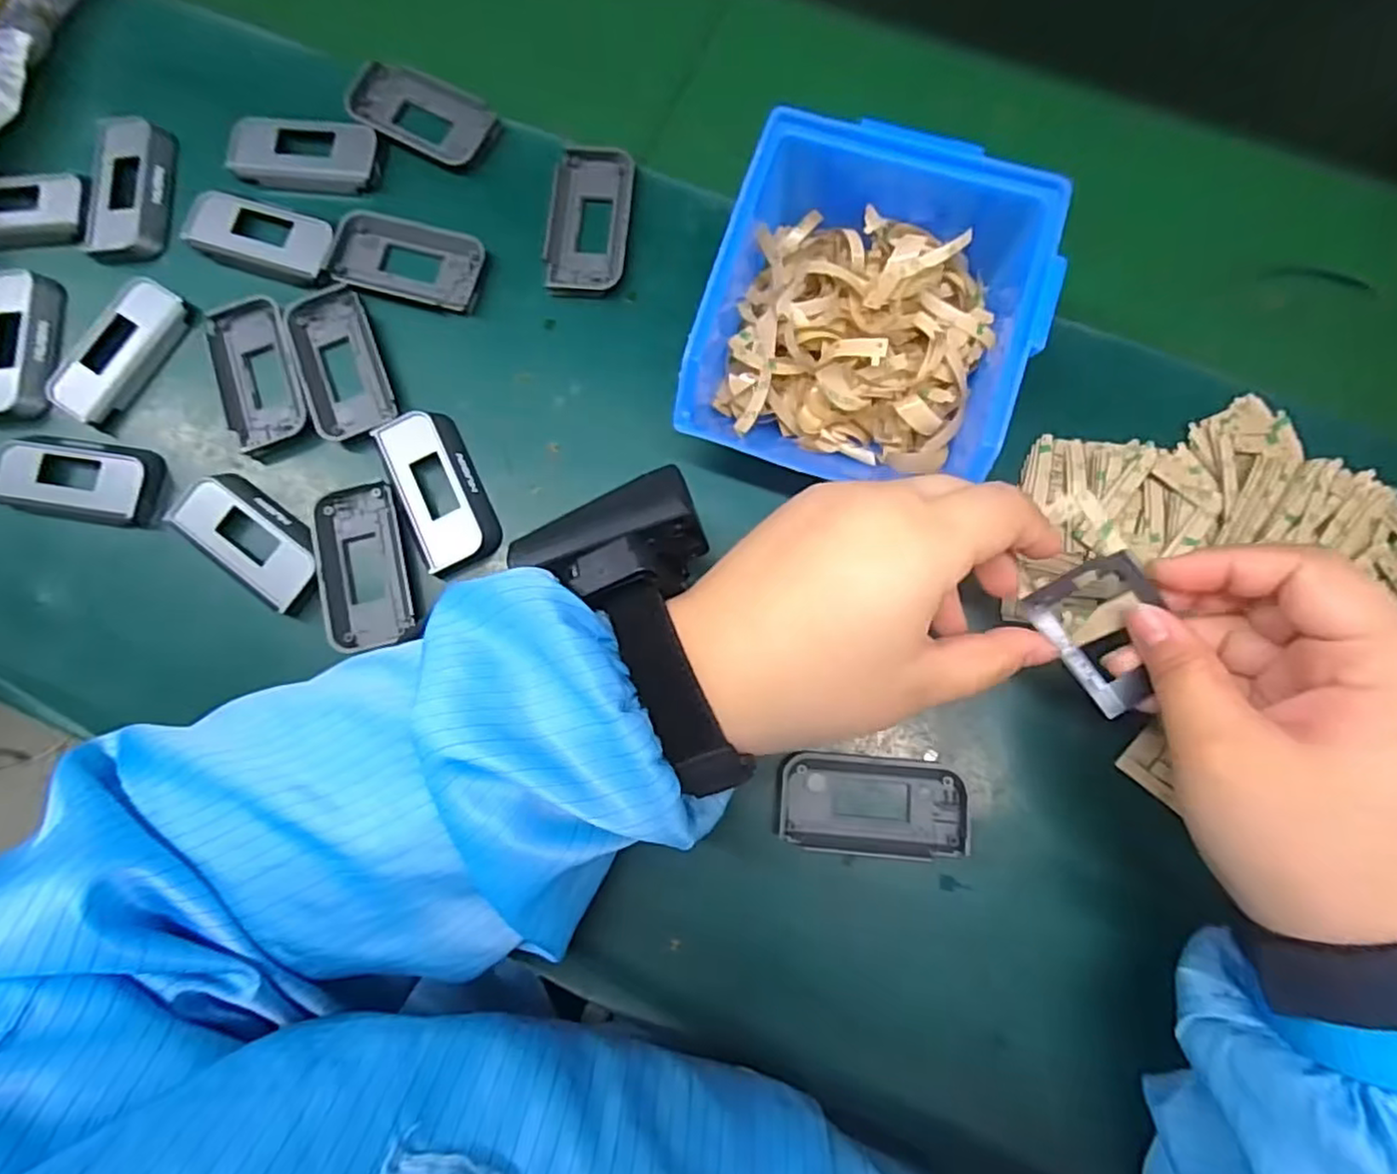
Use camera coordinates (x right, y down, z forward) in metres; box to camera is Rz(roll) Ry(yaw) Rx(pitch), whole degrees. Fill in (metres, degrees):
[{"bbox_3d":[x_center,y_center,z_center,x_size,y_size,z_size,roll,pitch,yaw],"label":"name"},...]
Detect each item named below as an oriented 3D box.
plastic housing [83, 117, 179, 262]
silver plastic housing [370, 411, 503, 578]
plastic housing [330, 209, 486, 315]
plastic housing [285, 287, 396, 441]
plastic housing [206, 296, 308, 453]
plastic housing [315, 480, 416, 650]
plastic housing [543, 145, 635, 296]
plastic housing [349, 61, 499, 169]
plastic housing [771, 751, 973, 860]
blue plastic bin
[{"bbox_3d":[-0.287,-0.198,0.340,0.037,0.013,0.073,-3,78,1],"label":"plastic housing"},{"bbox_3d":[-0.117,-0.045,0.308,0.036,0.007,0.075,-24,79,-3],"label":"silver plastic housing"},{"bbox_3d":[-0.140,-0.159,0.327,0.073,0.008,0.039,16,79,5],"label":"plastic housing"},{"bbox_3d":[-0.171,-0.106,0.322,0.038,0.009,0.072,-21,79,-3],"label":"plastic housing"},{"bbox_3d":[-0.209,-0.102,0.320,0.037,0.010,0.073,-17,78,-2],"label":"plastic housing"},{"bbox_3d":[-0.151,-0.009,0.309,0.036,0.013,0.071,-12,78,-1],"label":"plastic housing"},{"bbox_3d":[-0.053,-0.178,0.328,0.039,0.007,0.076,5,78,3],"label":"plastic housing"},{"bbox_3d":[-0.139,-0.241,0.343,0.076,0.006,0.042,26,80,7],"label":"plastic housing"},{"bbox_3d":[0.072,0.091,0.280,0.078,0.007,0.039,4,78,2],"label":"plastic housing"},{"bbox_3d":[0.068,-0.108,0.284,0.123,0.066,0.134,17,79,5],"label":"blue plastic bin"}]

